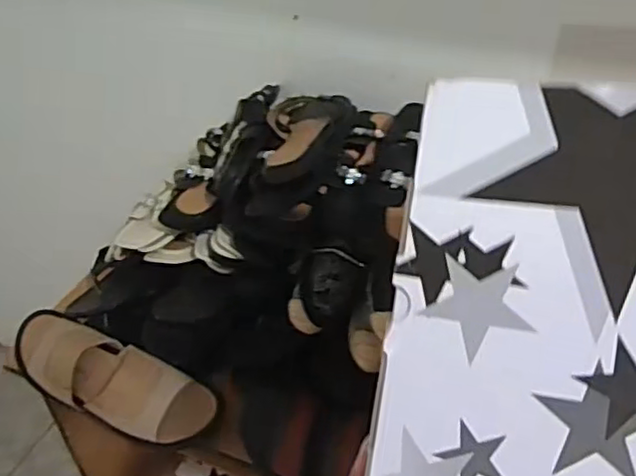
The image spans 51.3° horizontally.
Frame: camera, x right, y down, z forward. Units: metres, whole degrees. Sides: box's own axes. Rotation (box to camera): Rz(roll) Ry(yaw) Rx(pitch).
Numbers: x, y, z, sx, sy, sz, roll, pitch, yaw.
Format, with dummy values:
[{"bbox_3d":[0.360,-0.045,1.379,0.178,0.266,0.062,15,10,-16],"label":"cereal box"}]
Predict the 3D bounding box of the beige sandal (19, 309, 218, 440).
[{"bbox_3d":[-0.290,0.182,0.899,0.335,0.054,0.110,19,48,24],"label":"beige sandal"}]

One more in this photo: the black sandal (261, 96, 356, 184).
[{"bbox_3d":[-0.017,-0.135,0.831,0.107,0.060,0.226,2,31,8],"label":"black sandal"}]

